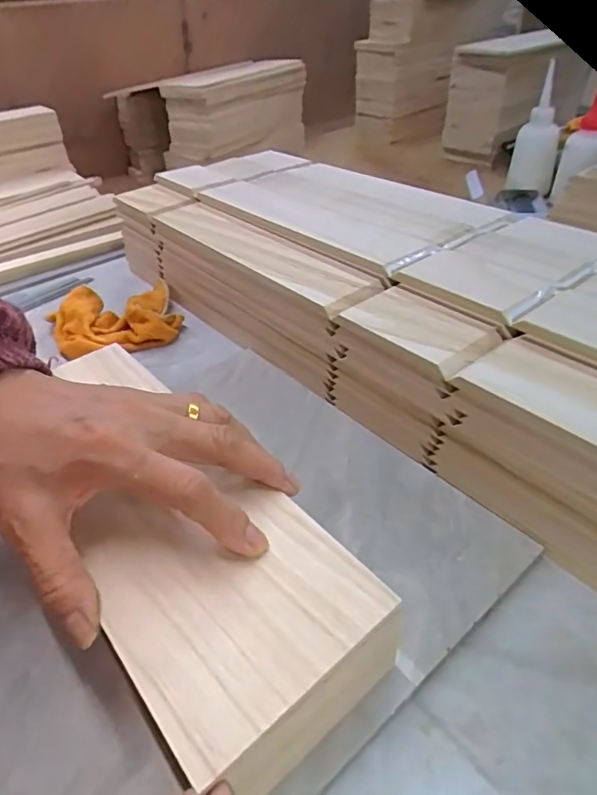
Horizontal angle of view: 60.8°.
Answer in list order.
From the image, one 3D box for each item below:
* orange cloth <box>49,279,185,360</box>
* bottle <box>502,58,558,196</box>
[{"bbox_3d":[-0.190,-0.083,0.530,0.122,0.033,0.105,-20,41,-17],"label":"orange cloth"},{"bbox_3d":[0.339,-0.361,0.736,0.061,0.124,0.050,12,42,20],"label":"bottle"}]

